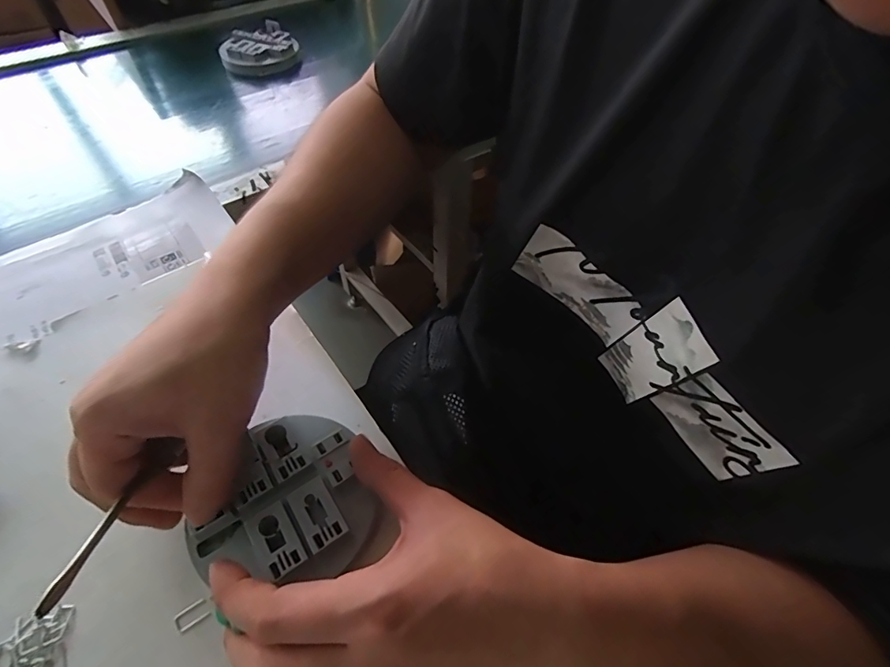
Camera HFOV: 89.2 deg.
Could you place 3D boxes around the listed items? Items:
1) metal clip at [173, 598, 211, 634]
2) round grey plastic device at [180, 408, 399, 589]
[{"bbox_3d":[-0.131,0.144,0.231,0.016,0.004,0.010,-28,59,-20],"label":"metal clip"},{"bbox_3d":[-0.091,0.095,0.252,0.095,0.013,0.095,1,54,-1],"label":"round grey plastic device"}]

